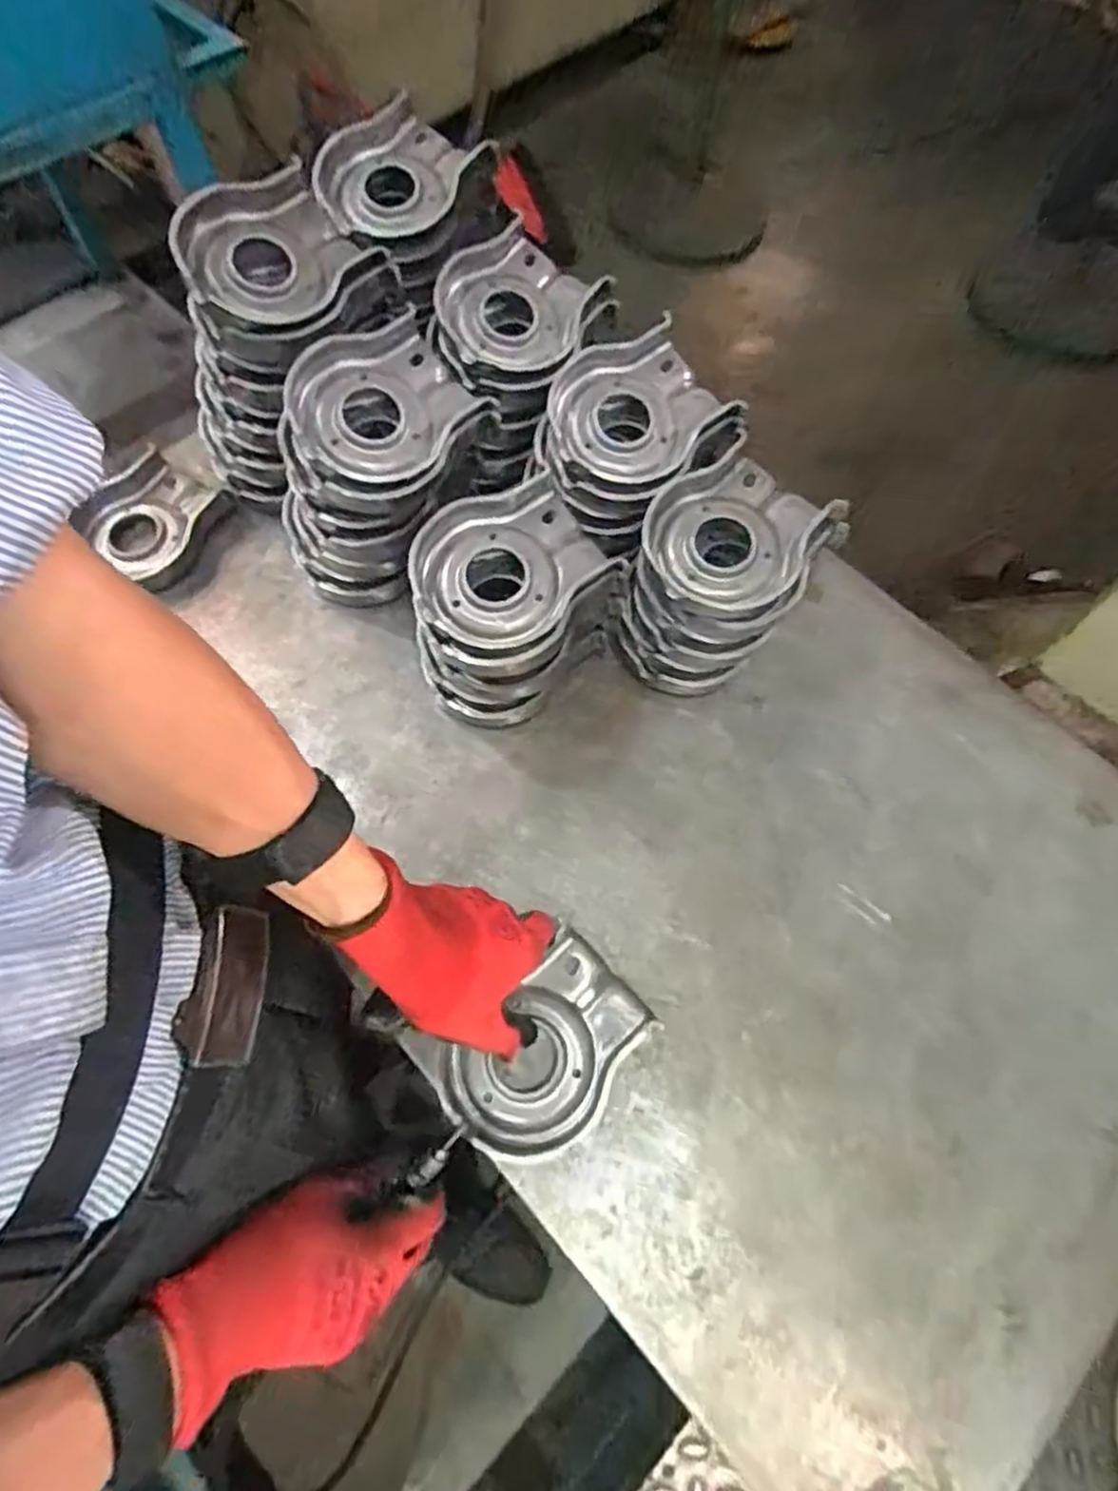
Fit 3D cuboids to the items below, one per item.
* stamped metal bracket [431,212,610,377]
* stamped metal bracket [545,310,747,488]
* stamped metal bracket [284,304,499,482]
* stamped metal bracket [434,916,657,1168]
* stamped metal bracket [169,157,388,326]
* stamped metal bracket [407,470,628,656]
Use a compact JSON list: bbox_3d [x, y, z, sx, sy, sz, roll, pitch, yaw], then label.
[{"bbox_3d":[-0.031,-0.329,0.554,0.105,0.040,0.124,17,65,5],"label":"stamped metal bracket"},{"bbox_3d":[0.053,-0.234,0.522,0.122,0.038,0.111,1,65,-2],"label":"stamped metal bracket"},{"bbox_3d":[-0.116,-0.233,0.501,0.098,0.033,0.128,46,64,-10],"label":"stamped metal bracket"},{"bbox_3d":[-0.006,0.182,0.439,0.122,0.019,0.085,-39,72,-19],"label":"stamped metal bracket"},{"bbox_3d":[-0.198,-0.336,0.506,0.103,0.028,0.123,40,62,-11],"label":"stamped metal bracket"},{"bbox_3d":[-0.035,-0.117,0.482,0.123,0.026,0.104,-34,85,-17],"label":"stamped metal bracket"}]

